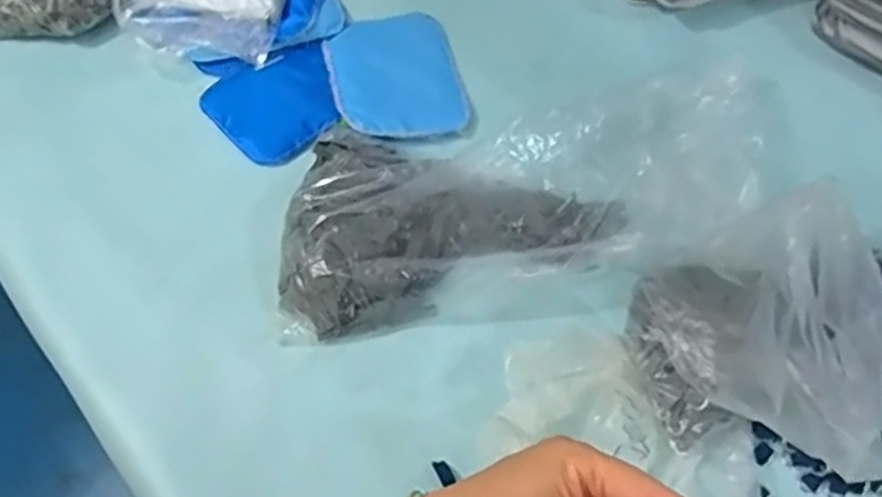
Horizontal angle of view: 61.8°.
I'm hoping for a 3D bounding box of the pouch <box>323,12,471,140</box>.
[{"bbox_3d":[-0.054,-0.207,0.870,0.147,0.016,0.196,-12,61,-8],"label":"pouch"}]

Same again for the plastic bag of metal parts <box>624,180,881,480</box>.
[{"bbox_3d":[0.261,0.090,0.604,0.148,0.192,0.195,-7,61,-5],"label":"plastic bag of metal parts"}]

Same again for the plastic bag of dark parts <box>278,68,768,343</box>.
[{"bbox_3d":[0.089,-0.060,0.756,0.510,0.064,0.226,-9,61,-6],"label":"plastic bag of dark parts"}]

